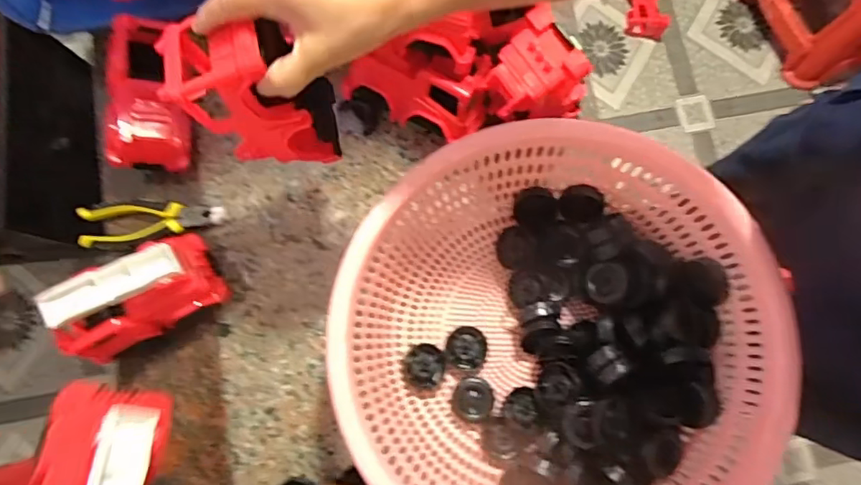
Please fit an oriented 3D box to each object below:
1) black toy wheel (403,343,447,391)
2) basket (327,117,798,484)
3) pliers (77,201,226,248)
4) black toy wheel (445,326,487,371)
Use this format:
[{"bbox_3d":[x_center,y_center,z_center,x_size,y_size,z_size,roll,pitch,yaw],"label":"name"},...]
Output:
[{"bbox_3d":[-0.007,0.132,0.581,0.043,0.014,0.048,-2,80,-1],"label":"black toy wheel"},{"bbox_3d":[0.109,0.087,0.533,0.369,0.151,0.357,0,80,-1],"label":"basket"},{"bbox_3d":[-0.312,-0.025,0.618,0.157,0.017,0.049,-7,80,-2],"label":"pliers"},{"bbox_3d":[0.039,0.113,0.589,0.043,0.012,0.045,0,80,-1],"label":"black toy wheel"}]

